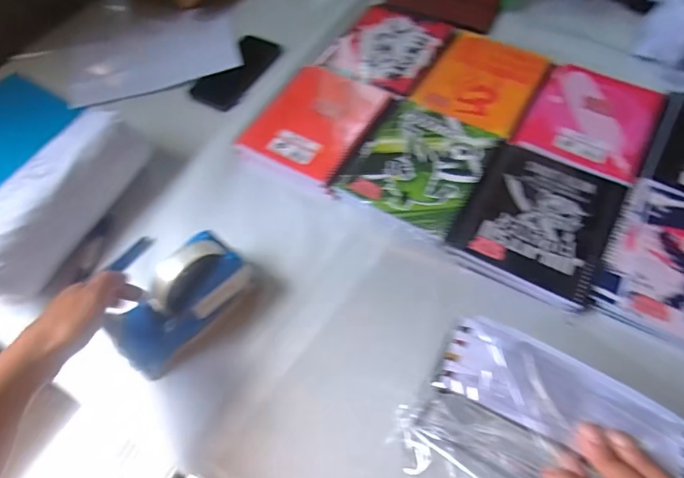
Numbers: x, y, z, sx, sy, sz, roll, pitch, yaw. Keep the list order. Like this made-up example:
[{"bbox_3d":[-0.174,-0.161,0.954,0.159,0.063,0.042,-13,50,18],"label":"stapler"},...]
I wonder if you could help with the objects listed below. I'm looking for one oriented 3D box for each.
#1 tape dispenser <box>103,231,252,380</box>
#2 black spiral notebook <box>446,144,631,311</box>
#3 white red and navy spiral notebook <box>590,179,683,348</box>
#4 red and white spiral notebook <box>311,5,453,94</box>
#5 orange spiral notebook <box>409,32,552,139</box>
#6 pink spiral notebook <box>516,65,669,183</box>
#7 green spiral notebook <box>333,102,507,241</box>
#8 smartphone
[{"bbox_3d":[-0.174,0.062,0.473,0.053,0.090,0.146,36,69,21],"label":"tape dispenser"},{"bbox_3d":[0.249,-0.030,0.555,0.170,0.008,0.207,25,64,18],"label":"black spiral notebook"},{"bbox_3d":[0.409,0.029,0.513,0.177,0.009,0.203,29,65,20],"label":"white red and navy spiral notebook"},{"bbox_3d":[0.077,-0.322,0.739,0.166,0.017,0.197,27,66,17],"label":"red and white spiral notebook"},{"bbox_3d":[0.215,-0.247,0.683,0.160,0.011,0.190,27,64,19],"label":"orange spiral notebook"},{"bbox_3d":[0.363,-0.179,0.643,0.162,0.008,0.207,27,64,19],"label":"pink spiral notebook"},{"bbox_3d":[0.105,-0.105,0.606,0.168,0.008,0.195,27,64,19],"label":"green spiral notebook"},{"bbox_3d":[-0.177,-0.279,0.735,0.083,0.006,0.172,22,63,16],"label":"smartphone"}]

